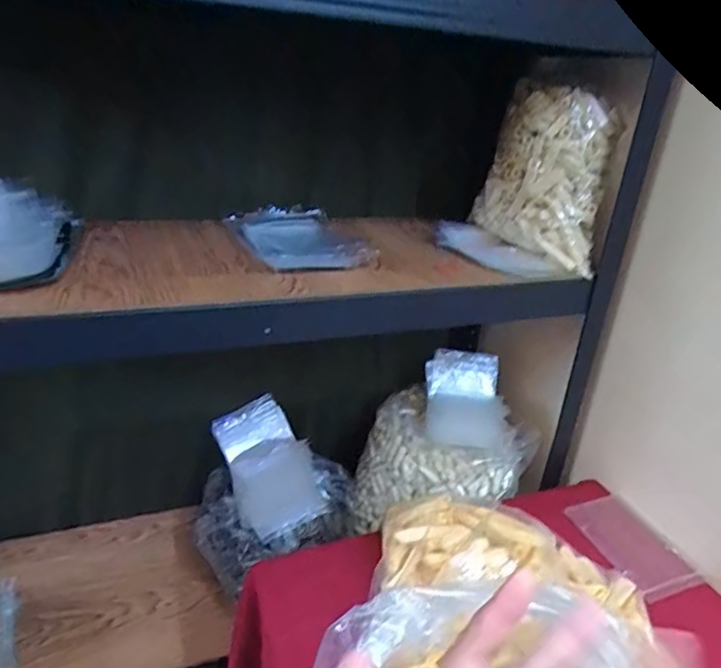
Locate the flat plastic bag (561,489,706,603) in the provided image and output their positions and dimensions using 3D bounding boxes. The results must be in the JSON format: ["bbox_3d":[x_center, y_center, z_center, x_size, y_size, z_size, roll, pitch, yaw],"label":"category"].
[{"bbox_3d":[0.340,0.258,0.696,0.102,0.005,0.151,-7,28,-22],"label":"flat plastic bag"}]

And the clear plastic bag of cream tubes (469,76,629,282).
[{"bbox_3d":[0.232,-0.204,0.711,0.155,0.193,0.121,8,26,8],"label":"clear plastic bag of cream tubes"}]

